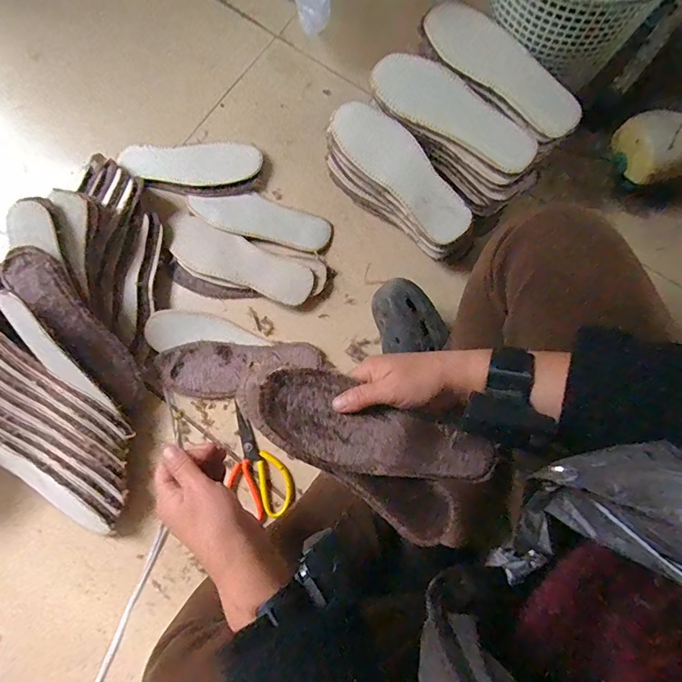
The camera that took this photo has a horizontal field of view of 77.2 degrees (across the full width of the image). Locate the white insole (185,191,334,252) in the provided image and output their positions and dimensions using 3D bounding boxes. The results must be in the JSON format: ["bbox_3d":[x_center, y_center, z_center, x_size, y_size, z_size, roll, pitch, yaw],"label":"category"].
[{"bbox_3d":[-0.129,-0.196,0.681,0.228,0.006,0.070,15,81,6],"label":"white insole"}]

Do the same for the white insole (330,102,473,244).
[{"bbox_3d":[0.079,-0.225,0.565,0.081,0.018,0.226,-38,85,0],"label":"white insole"}]

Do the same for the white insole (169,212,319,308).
[{"bbox_3d":[-0.162,-0.126,0.663,0.246,0.004,0.076,24,82,7],"label":"white insole"}]

